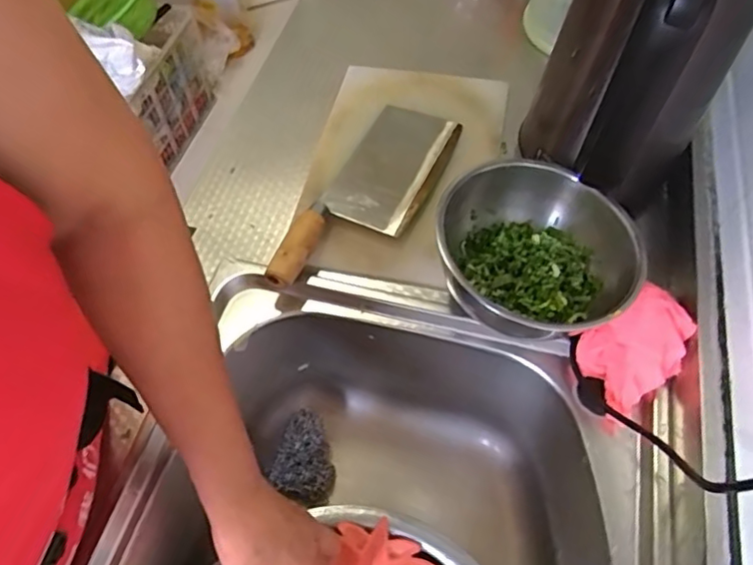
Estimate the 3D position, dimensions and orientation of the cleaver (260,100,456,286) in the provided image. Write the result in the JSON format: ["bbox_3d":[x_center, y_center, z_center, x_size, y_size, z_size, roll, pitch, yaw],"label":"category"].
[{"bbox_3d":[-0.004,-0.093,0.581,0.097,0.037,0.273,20,60,14],"label":"cleaver"}]

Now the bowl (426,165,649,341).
[{"bbox_3d":[0.136,-0.022,0.502,0.156,0.076,0.169,-1,57,1],"label":"bowl"}]

